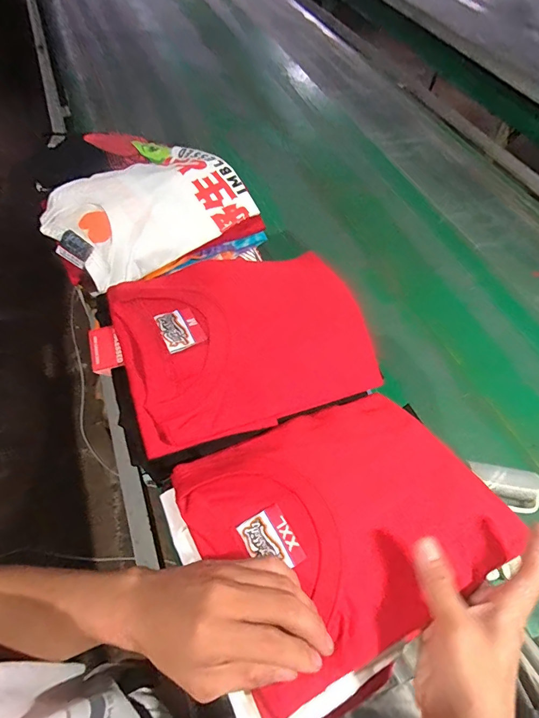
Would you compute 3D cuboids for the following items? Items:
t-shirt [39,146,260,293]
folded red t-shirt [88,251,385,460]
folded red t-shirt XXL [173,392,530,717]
[{"bbox_3d":[-0.190,-0.235,0.606,0.286,0.073,0.201,-32,64,-23],"label":"t-shirt"},{"bbox_3d":[-0.049,-0.019,0.427,0.260,0.055,0.212,-11,66,-21],"label":"folded red t-shirt"},{"bbox_3d":[0.072,0.137,0.360,0.266,0.051,0.204,-17,49,-23],"label":"folded red t-shirt XXL"}]

